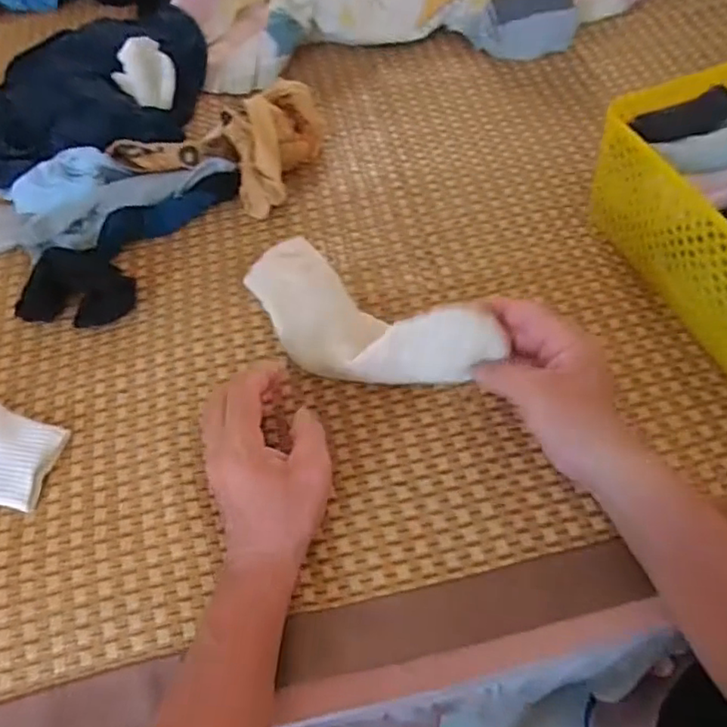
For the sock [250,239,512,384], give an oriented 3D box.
[{"bbox_3d":[-0.003,-0.034,0.479,0.238,0.044,0.092,21,62,27],"label":"sock"}]

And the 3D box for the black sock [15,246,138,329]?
[{"bbox_3d":[-0.278,-0.076,0.559,0.109,0.027,0.075,4,59,6],"label":"black sock"}]

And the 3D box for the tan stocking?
[{"bbox_3d":[-0.095,-0.245,0.624,0.112,0.082,0.166,-11,59,-3],"label":"tan stocking"}]

